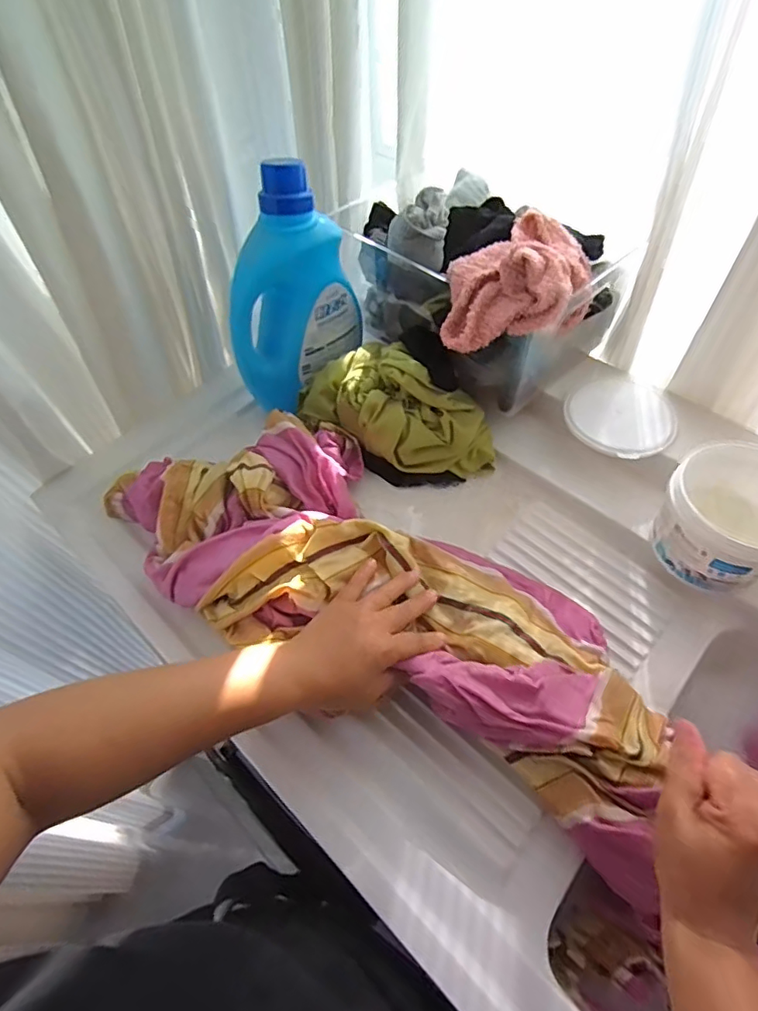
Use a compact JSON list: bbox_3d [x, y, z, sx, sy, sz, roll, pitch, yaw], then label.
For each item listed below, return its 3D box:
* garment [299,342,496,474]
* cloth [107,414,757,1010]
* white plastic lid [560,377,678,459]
[{"bbox_3d":[0.021,-0.121,0.668,0.252,0.123,0.115,28,62,22],"label":"garment"},{"bbox_3d":[0.081,0.152,0.511,0.823,0.160,0.305,32,63,11],"label":"cloth"},{"bbox_3d":[0.294,-0.109,0.649,0.119,0.012,0.123,-2,55,3],"label":"white plastic lid"}]

